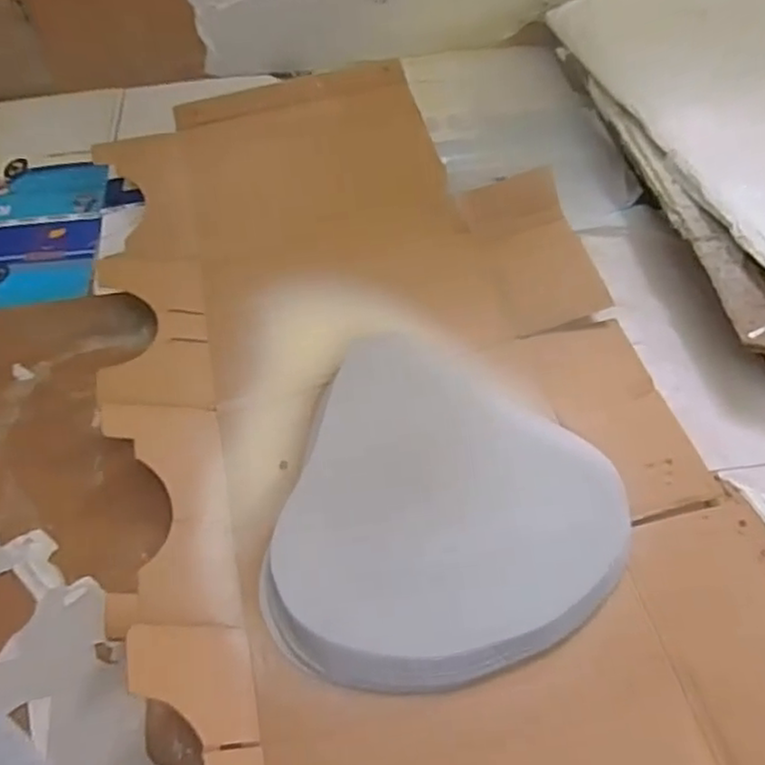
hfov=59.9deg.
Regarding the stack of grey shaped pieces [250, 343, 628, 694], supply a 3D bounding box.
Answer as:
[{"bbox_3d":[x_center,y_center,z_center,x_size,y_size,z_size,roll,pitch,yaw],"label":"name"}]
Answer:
[{"bbox_3d":[0.067,0.116,0.645,0.318,0.064,0.340,10,57,11],"label":"stack of grey shaped pieces"}]

